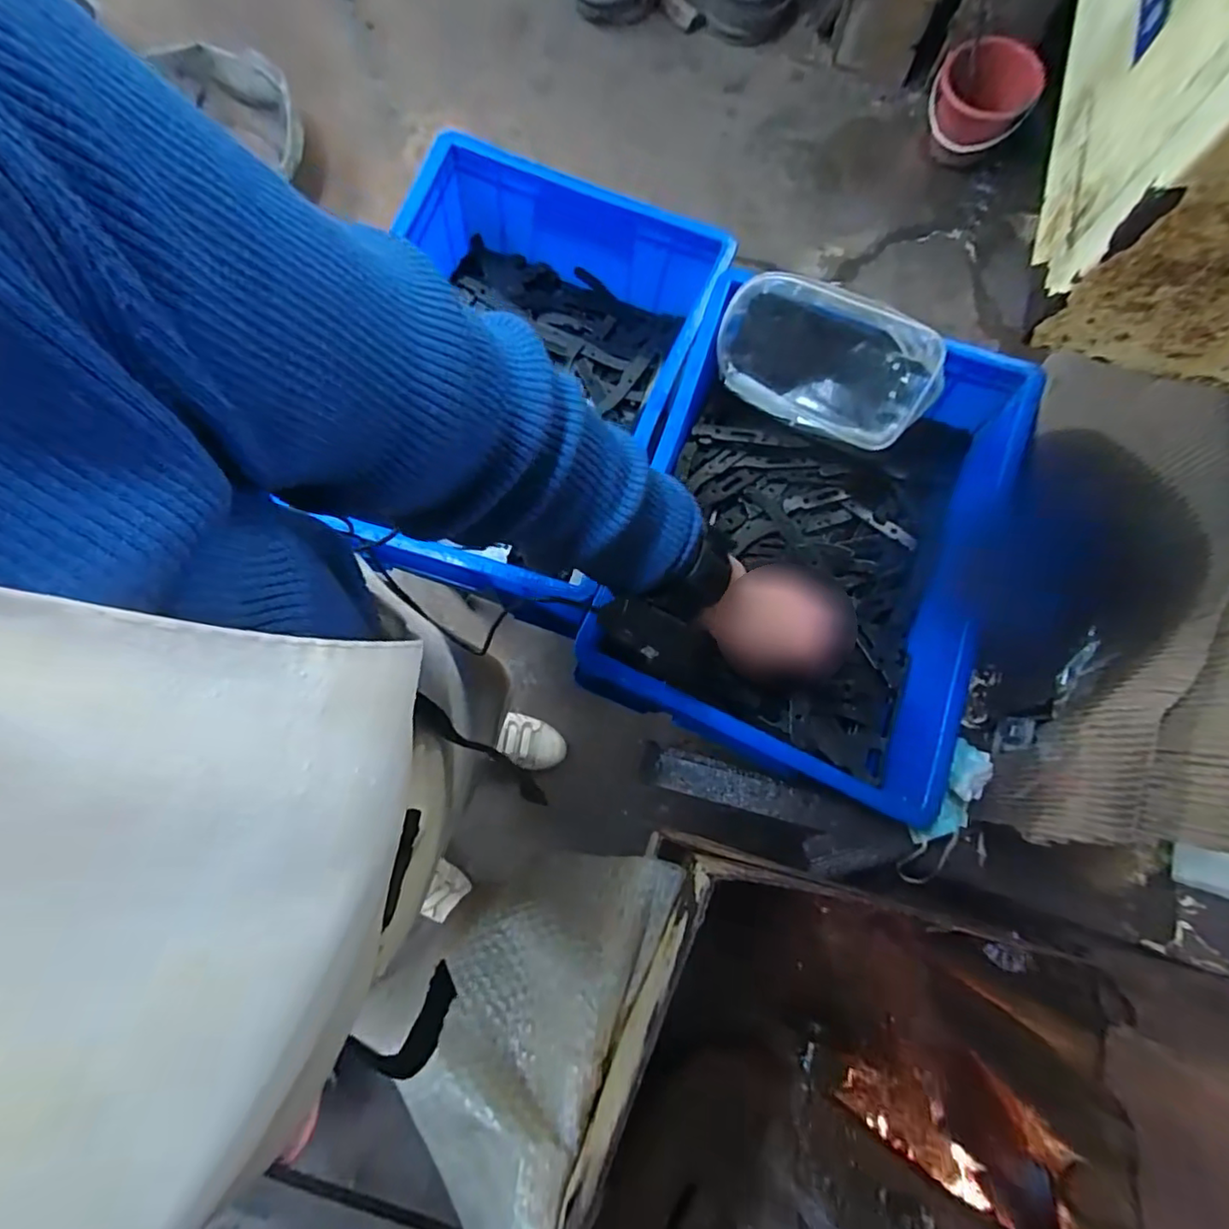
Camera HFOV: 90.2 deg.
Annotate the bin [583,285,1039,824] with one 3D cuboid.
[{"bbox_3d":[0.184,-0.064,0.562,0.333,0.099,0.394,22,78,5],"label":"bin"}]

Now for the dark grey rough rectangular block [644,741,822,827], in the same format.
[{"bbox_3d":[0.099,0.146,0.525,0.150,0.017,0.035,14,77,3],"label":"dark grey rough rectangular block"}]

